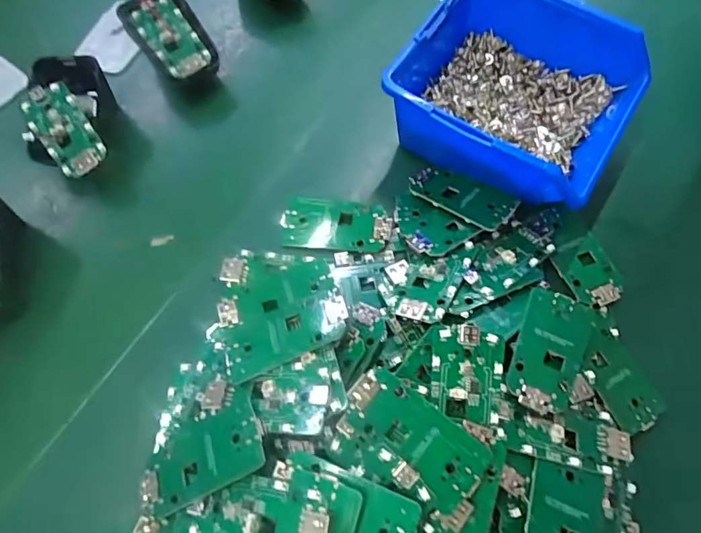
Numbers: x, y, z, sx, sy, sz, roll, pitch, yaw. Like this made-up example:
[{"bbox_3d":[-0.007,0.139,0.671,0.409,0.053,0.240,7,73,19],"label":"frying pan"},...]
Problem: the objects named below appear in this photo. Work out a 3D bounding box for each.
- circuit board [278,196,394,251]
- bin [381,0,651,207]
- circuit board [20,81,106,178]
[{"bbox_3d":[-0.009,-0.025,0.275,0.063,0.007,0.029,6,67,6],"label":"circuit board"},{"bbox_3d":[0.094,-0.096,0.280,0.126,0.065,0.120,29,71,8],"label":"bin"},{"bbox_3d":[-0.178,-0.082,0.289,0.036,0.006,0.061,-33,82,-2],"label":"circuit board"}]

